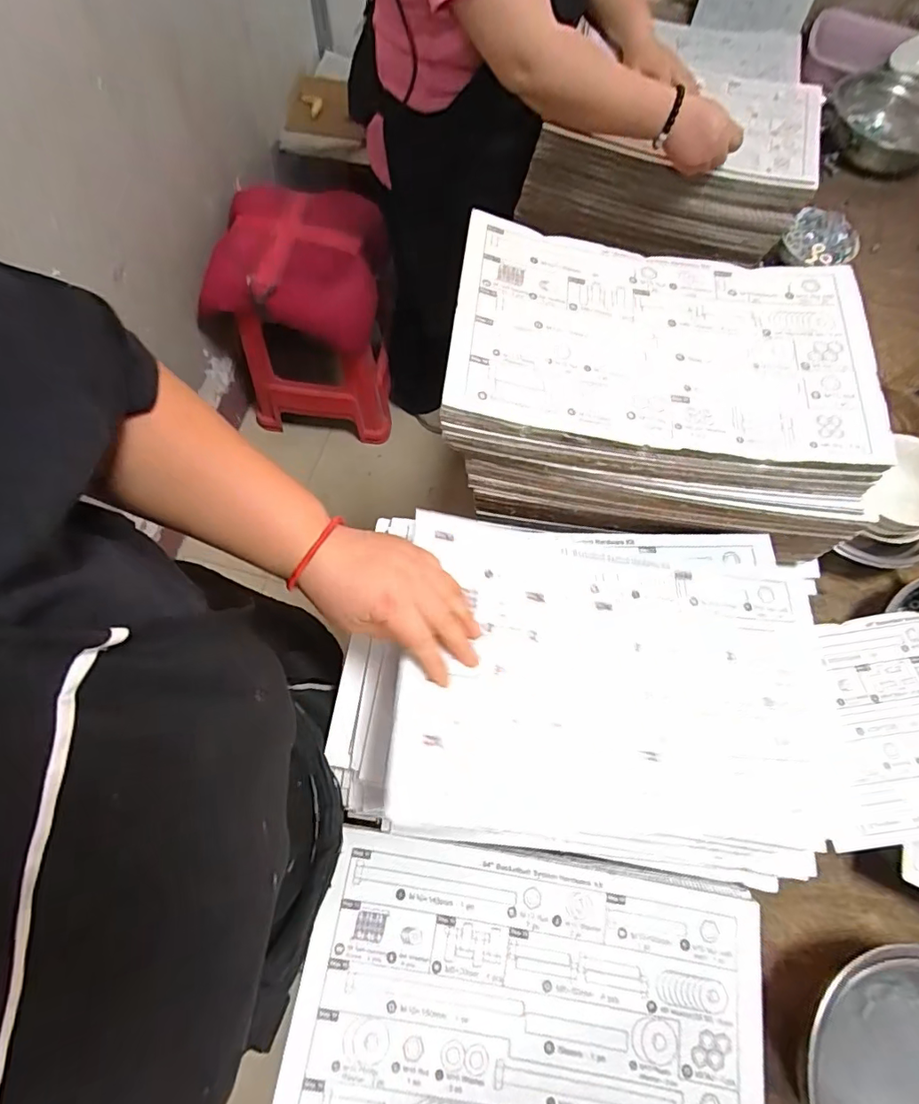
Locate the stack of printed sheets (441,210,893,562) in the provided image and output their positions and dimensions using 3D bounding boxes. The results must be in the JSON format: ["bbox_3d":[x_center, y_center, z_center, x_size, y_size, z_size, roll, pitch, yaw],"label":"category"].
[{"bbox_3d":[0.202,-0.167,0.543,0.421,0.137,0.266,13,69,2],"label":"stack of printed sheets"}]

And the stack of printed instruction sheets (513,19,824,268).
[{"bbox_3d":[0.324,-0.628,0.830,0.387,0.138,0.251,16,70,3],"label":"stack of printed instruction sheets"}]

